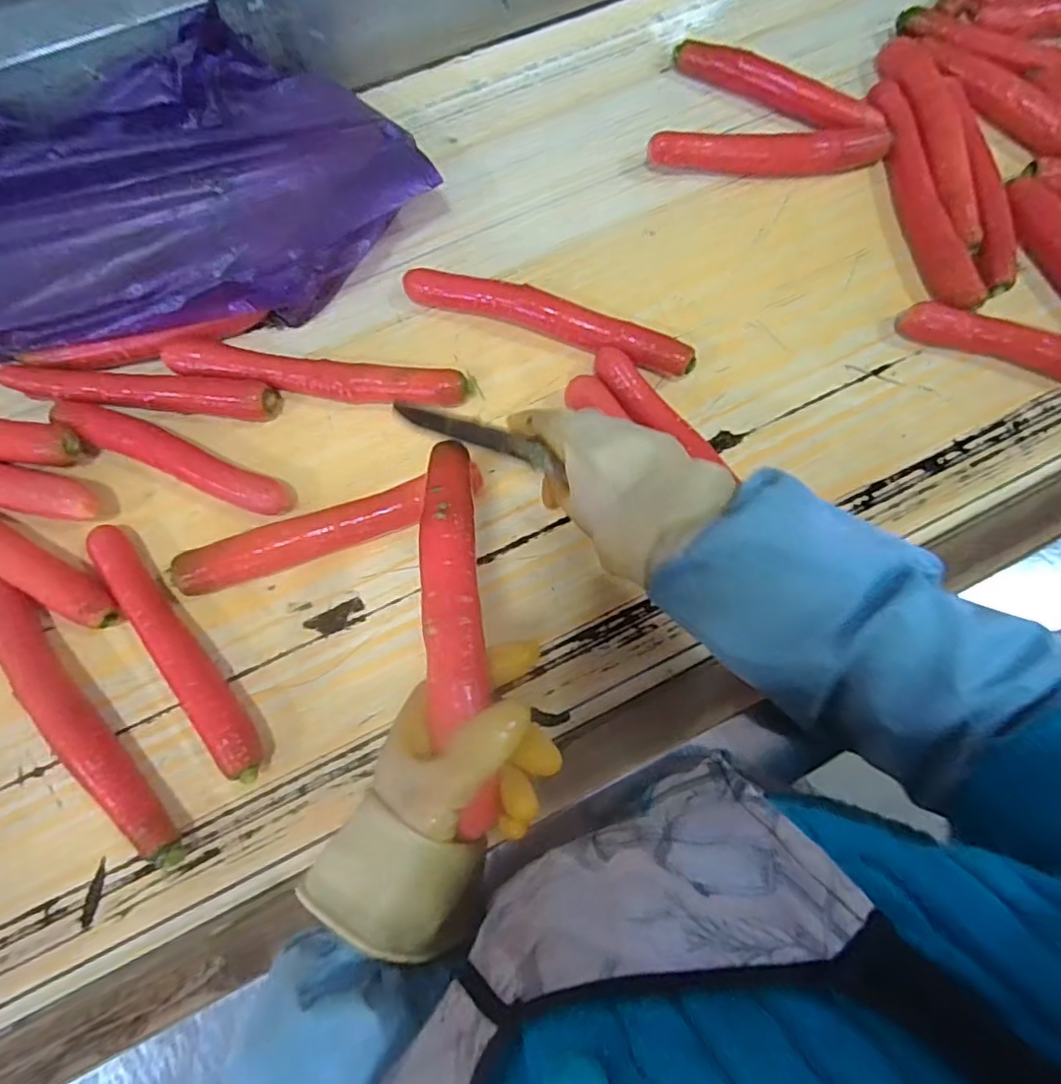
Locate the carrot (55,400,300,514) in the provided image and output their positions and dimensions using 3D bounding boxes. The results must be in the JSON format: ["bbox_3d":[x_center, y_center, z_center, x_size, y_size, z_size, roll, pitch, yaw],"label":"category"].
[{"bbox_3d":[-0.311,-0.074,0.517,0.216,0.038,0.034,22,78,5],"label":"carrot"}]

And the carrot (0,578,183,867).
[{"bbox_3d":[-0.358,0.138,0.472,0.034,0.036,0.272,-37,79,-8],"label":"carrot"}]

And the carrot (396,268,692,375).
[{"bbox_3d":[0.016,-0.203,0.552,0.268,0.033,0.034,18,77,4],"label":"carrot"}]

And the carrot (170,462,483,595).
[{"bbox_3d":[-0.162,-0.008,0.501,0.253,0.040,0.035,-18,77,-4],"label":"carrot"}]

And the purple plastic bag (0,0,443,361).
[{"bbox_3d":[-0.425,-0.275,0.479,0.683,0.151,0.222,-17,79,-6],"label":"purple plastic bag"}]

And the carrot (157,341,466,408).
[{"bbox_3d":[-0.188,-0.145,0.537,0.271,0.035,0.043,6,77,2],"label":"carrot"}]

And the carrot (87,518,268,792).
[{"bbox_3d":[-0.284,0.087,0.484,0.029,0.036,0.237,-36,79,-8],"label":"carrot"}]

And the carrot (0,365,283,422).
[{"bbox_3d":[-0.339,-0.133,0.532,0.226,0.041,0.035,4,77,1],"label":"carrot"}]

